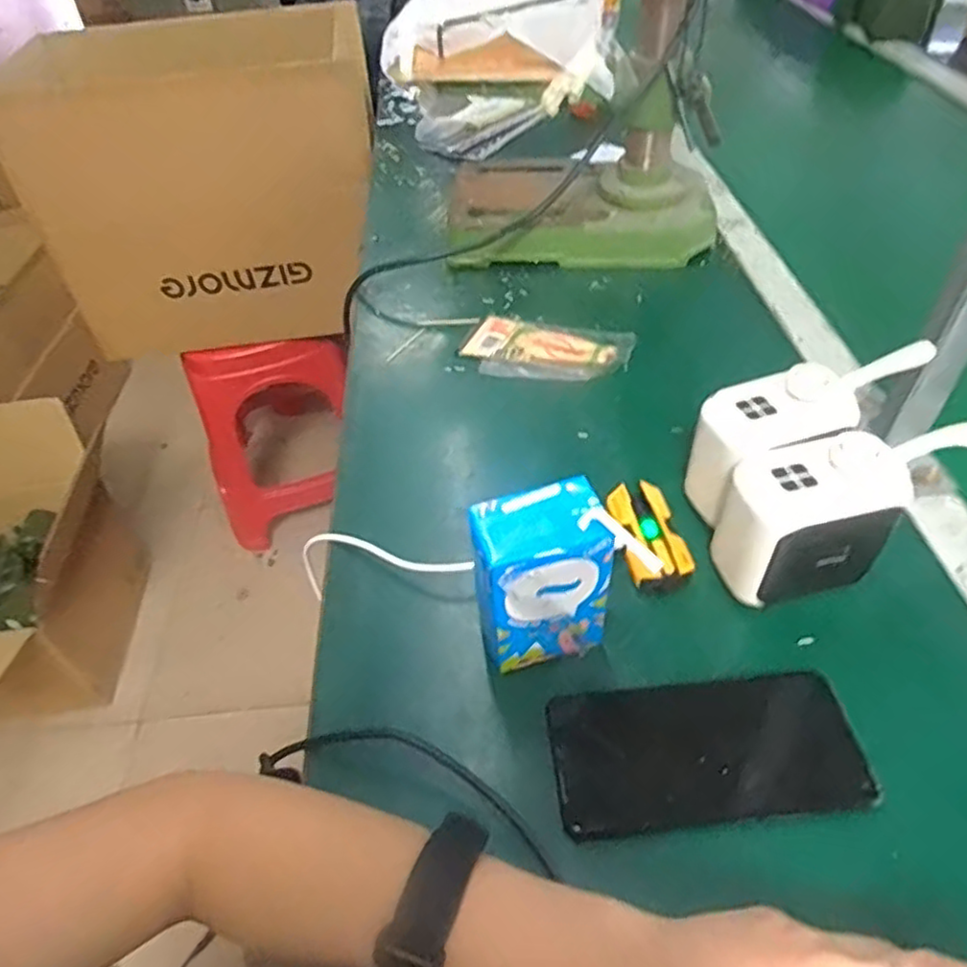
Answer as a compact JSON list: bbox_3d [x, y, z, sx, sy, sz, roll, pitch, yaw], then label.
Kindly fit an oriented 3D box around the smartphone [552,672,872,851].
[{"bbox_3d":[0.114,0.139,0.356,0.153,0.005,0.075,-6,46,-1],"label":"smartphone"}]

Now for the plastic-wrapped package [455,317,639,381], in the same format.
[{"bbox_3d":[0.054,-0.118,0.604,0.144,0.008,0.080,14,49,17],"label":"plastic-wrapped package"}]

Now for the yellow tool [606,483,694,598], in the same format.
[{"bbox_3d":[0.106,0.035,0.443,0.040,0.016,0.078,-11,47,-6],"label":"yellow tool"}]

